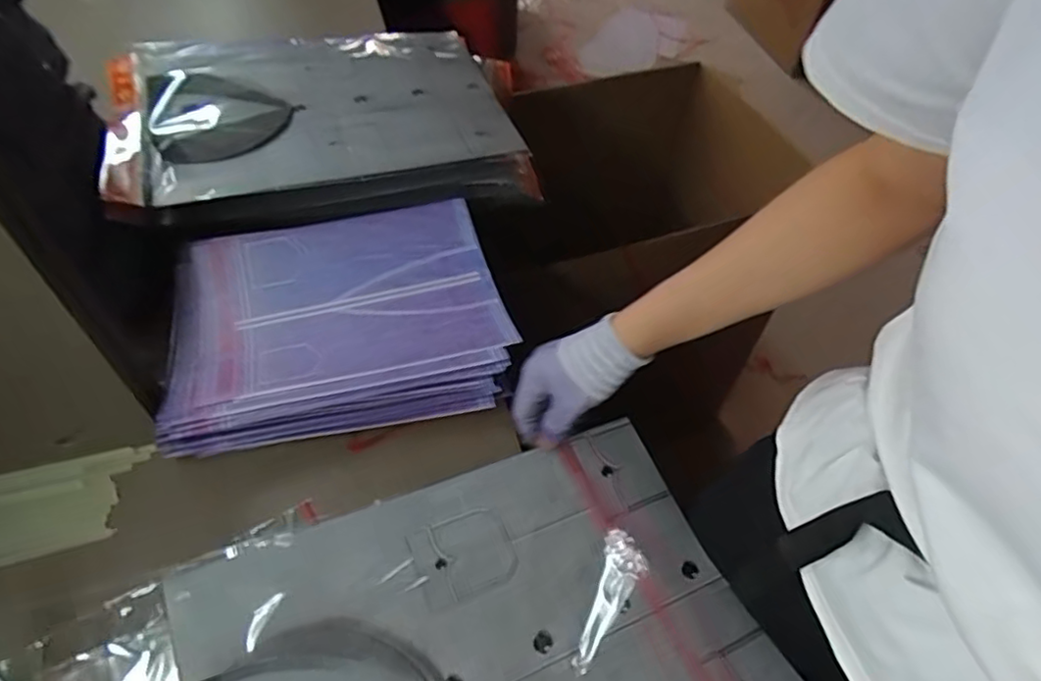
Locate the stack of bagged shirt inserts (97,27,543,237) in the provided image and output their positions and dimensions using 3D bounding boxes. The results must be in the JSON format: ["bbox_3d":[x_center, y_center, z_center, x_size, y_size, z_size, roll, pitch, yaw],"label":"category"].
[{"bbox_3d":[-0.225,-0.268,0.733,0.450,0.085,0.317,-14,53,-13],"label":"stack of bagged shirt inserts"}]

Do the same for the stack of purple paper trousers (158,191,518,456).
[{"bbox_3d":[-0.168,-0.018,0.603,0.304,0.057,0.233,-10,54,-12],"label":"stack of purple paper trousers"}]

